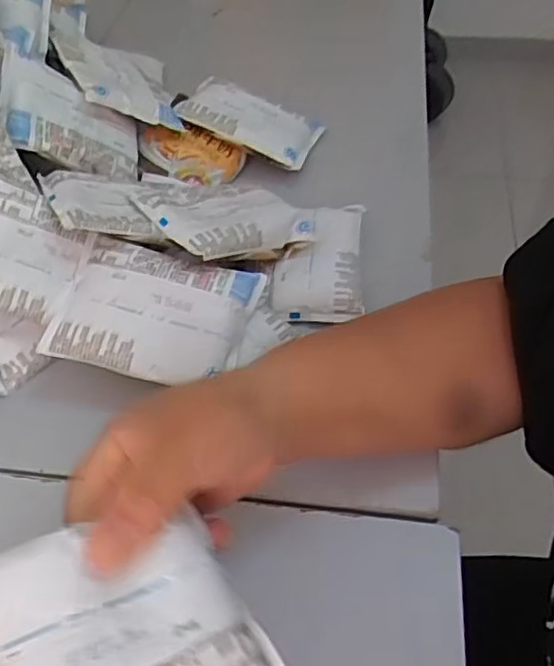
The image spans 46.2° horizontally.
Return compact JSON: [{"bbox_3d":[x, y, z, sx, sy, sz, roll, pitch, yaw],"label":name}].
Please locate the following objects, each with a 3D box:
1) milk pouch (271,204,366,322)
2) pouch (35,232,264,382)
[{"bbox_3d":[0.033,-0.062,0.514,0.066,0.025,0.115,2,50,4],"label":"milk pouch"},{"bbox_3d":[-0.085,-0.015,0.445,0.132,0.038,0.088,9,50,9],"label":"pouch"}]

